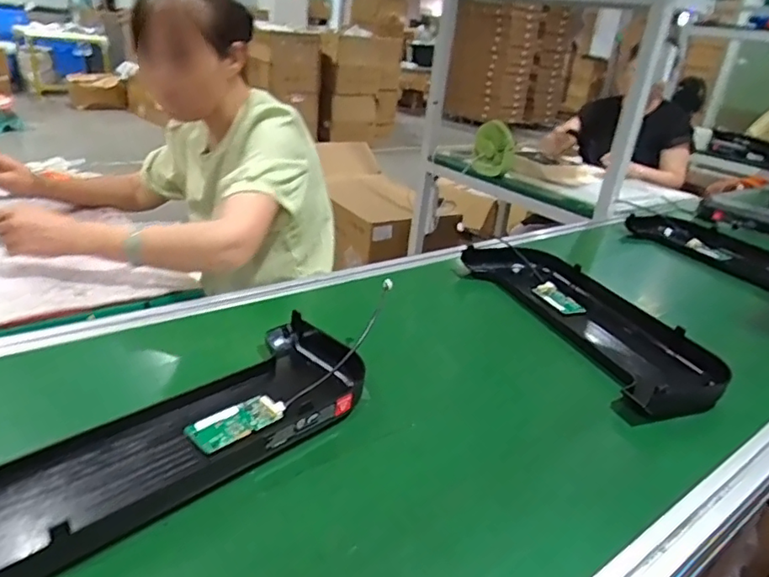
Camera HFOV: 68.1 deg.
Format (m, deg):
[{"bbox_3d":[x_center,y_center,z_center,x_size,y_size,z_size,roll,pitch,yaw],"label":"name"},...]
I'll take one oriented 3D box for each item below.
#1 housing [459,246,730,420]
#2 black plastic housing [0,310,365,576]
[{"bbox_3d":[0.332,0.047,0.955,0.177,0.058,0.505,-4,27,-22],"label":"housing"},{"bbox_3d":[-0.229,0.150,0.581,0.189,0.042,0.485,26,31,36],"label":"black plastic housing"}]

